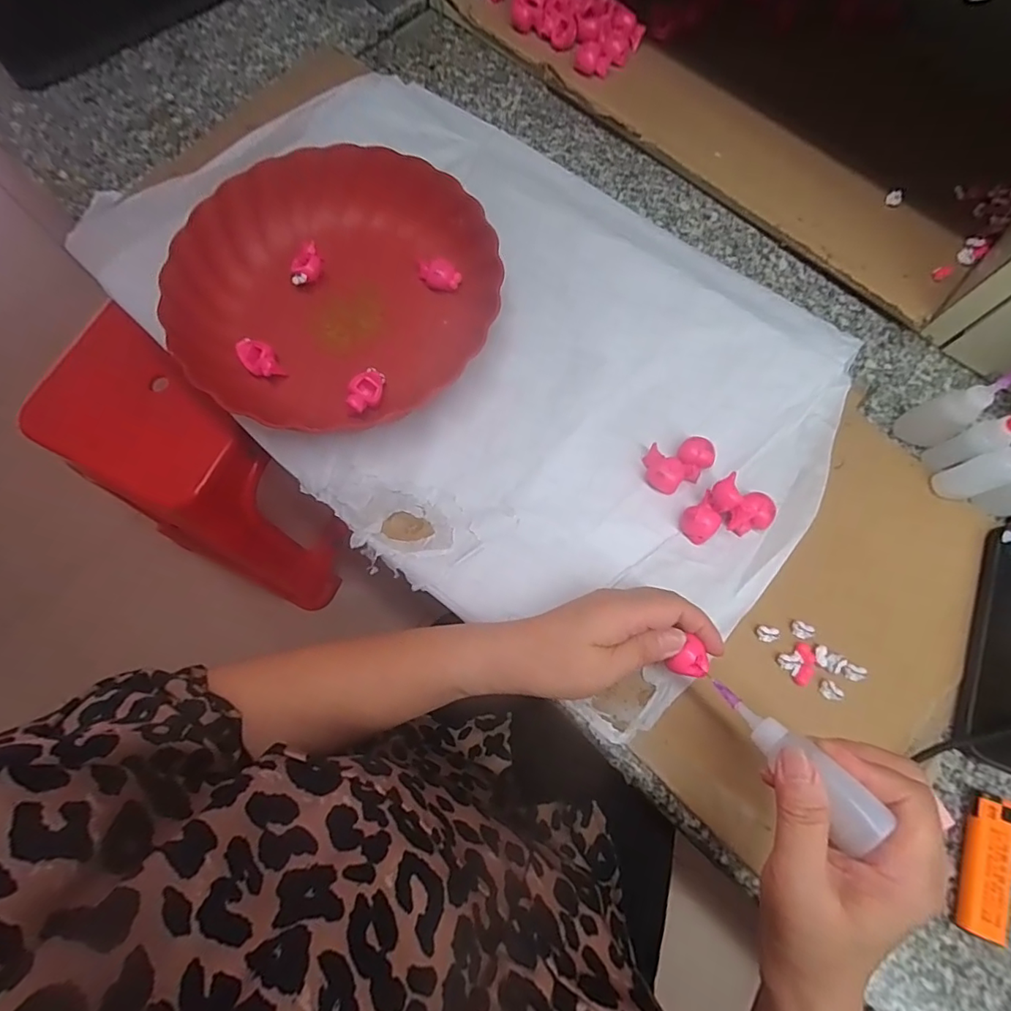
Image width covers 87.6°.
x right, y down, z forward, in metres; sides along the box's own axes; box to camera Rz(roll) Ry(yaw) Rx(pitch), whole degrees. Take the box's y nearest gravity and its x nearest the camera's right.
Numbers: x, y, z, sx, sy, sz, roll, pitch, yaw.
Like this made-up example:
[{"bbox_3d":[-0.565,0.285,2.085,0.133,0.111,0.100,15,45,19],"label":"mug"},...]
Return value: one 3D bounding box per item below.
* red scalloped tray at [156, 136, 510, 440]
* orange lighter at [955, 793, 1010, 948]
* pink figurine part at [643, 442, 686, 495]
[{"bbox_3d":[-0.132,-0.169,0.408,0.220,0.039,0.235,30,76,7],"label":"red scalloped tray"},{"bbox_3d":[0.298,0.222,0.325,0.027,0.014,0.080,21,75,5],"label":"orange lighter"},{"bbox_3d":[0.114,-0.025,0.379,0.029,0.017,0.028,24,76,6],"label":"pink figurine part"}]

